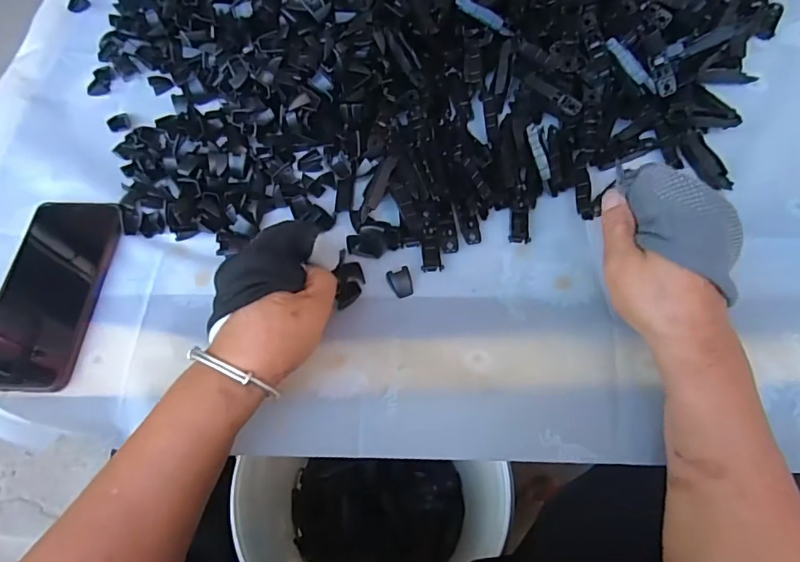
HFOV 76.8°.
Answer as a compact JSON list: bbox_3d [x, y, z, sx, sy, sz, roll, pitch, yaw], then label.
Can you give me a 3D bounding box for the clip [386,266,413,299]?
[{"bbox_3d":[0.001,0.001,0.408,0.018,0.004,0.023,-15,65,-10],"label":"clip"}]

